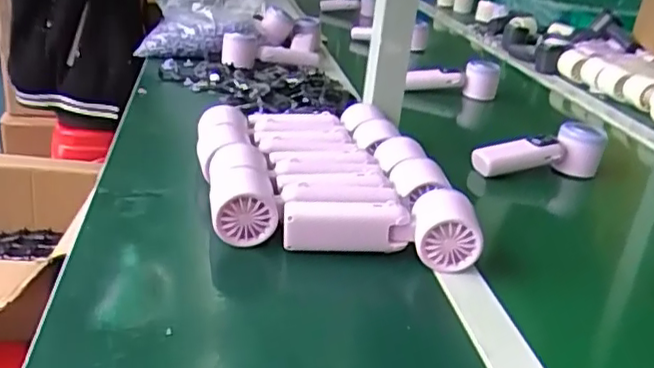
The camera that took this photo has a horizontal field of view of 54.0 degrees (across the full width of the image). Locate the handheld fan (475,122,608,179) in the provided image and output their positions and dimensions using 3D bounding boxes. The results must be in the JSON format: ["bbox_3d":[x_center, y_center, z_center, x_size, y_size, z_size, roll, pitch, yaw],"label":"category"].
[{"bbox_3d":[0.253,-0.042,0.771,0.160,0.058,0.048,-1,25,-12],"label":"handheld fan"}]

